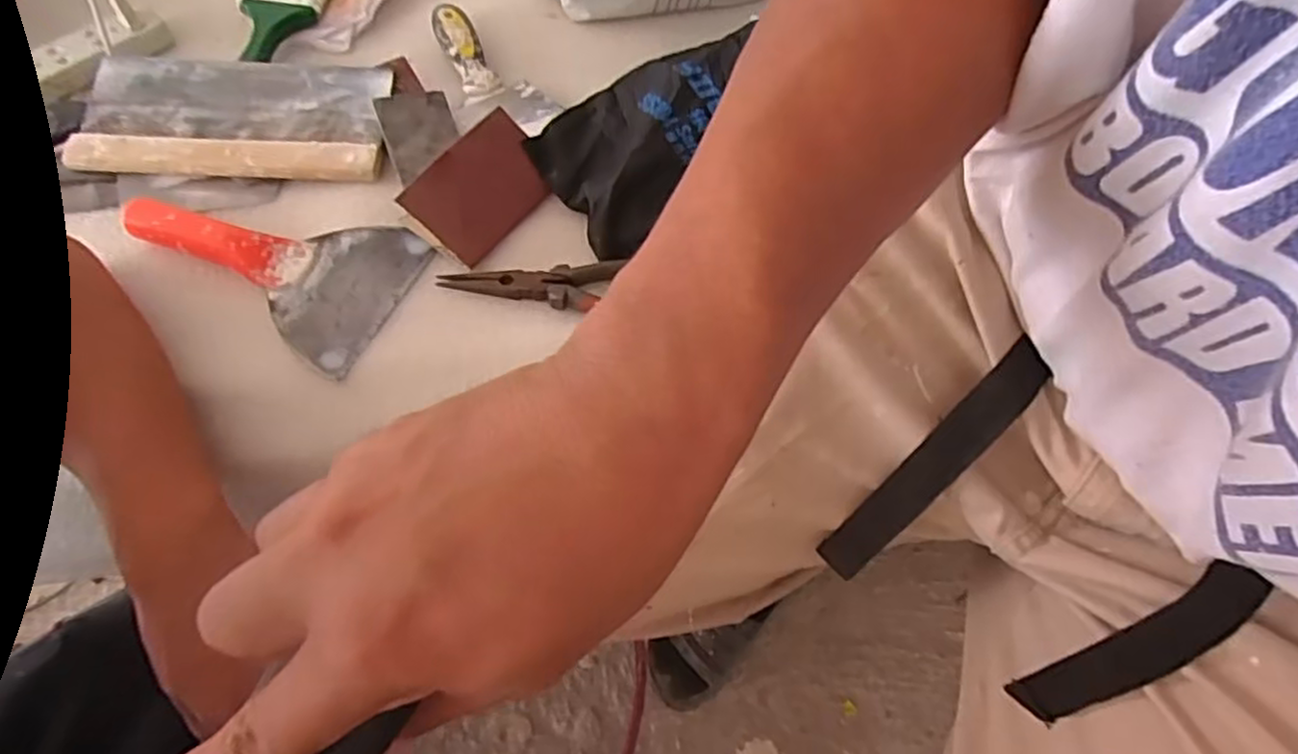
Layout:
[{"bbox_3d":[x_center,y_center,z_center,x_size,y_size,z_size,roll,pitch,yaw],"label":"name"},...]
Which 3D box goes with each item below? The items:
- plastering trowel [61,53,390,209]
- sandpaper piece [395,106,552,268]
[{"bbox_3d":[-0.344,-0.209,0.600,0.240,0.022,0.133,-2,63,-2],"label":"plastering trowel"},{"bbox_3d":[-0.129,-0.148,0.566,0.075,0.007,0.112,48,64,-18],"label":"sandpaper piece"}]

